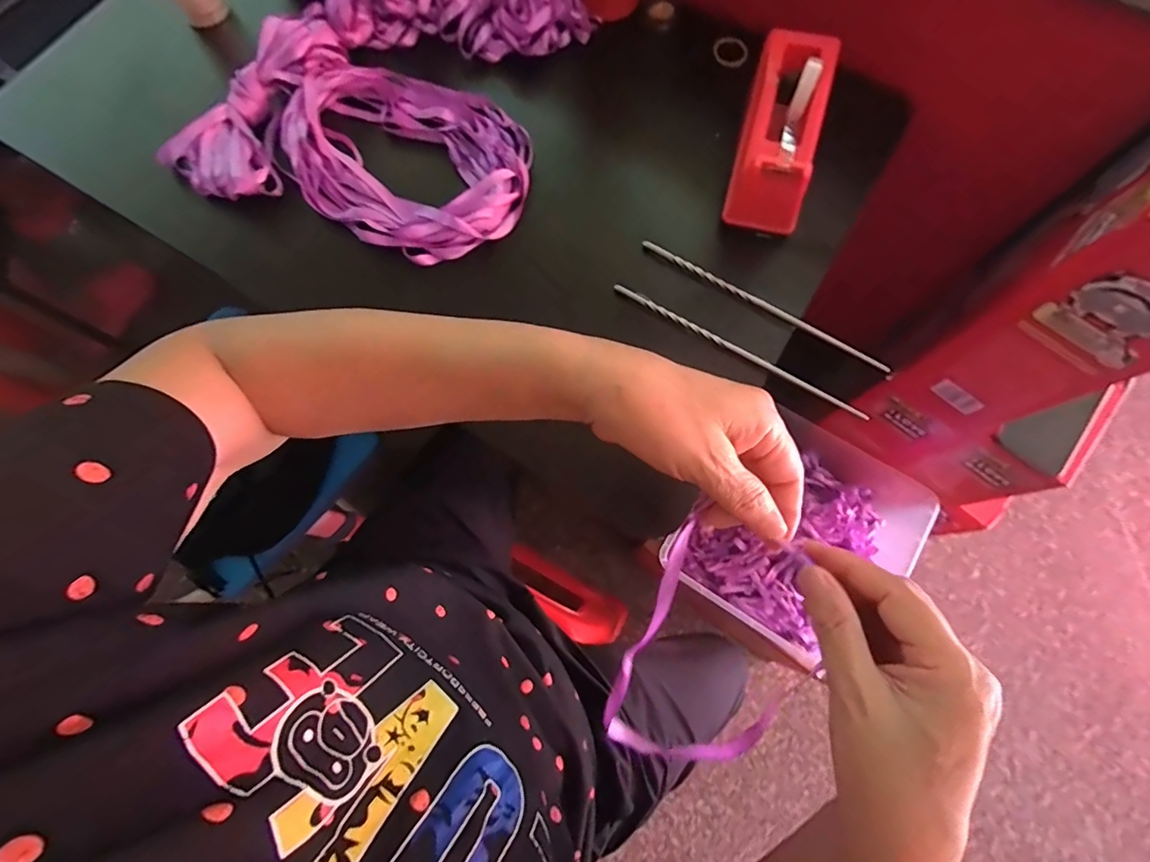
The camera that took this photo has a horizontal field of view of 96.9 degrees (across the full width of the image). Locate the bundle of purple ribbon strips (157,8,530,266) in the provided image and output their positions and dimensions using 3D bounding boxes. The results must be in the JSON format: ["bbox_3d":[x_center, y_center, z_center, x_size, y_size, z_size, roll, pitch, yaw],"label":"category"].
[{"bbox_3d":[-0.189,-0.262,0.464,0.317,0.037,0.193,24,76,8],"label":"bundle of purple ribbon strips"}]

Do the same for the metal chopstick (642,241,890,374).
[{"bbox_3d":[0.155,-0.105,0.427,0.222,0.013,0.008,31,77,10],"label":"metal chopstick"}]

